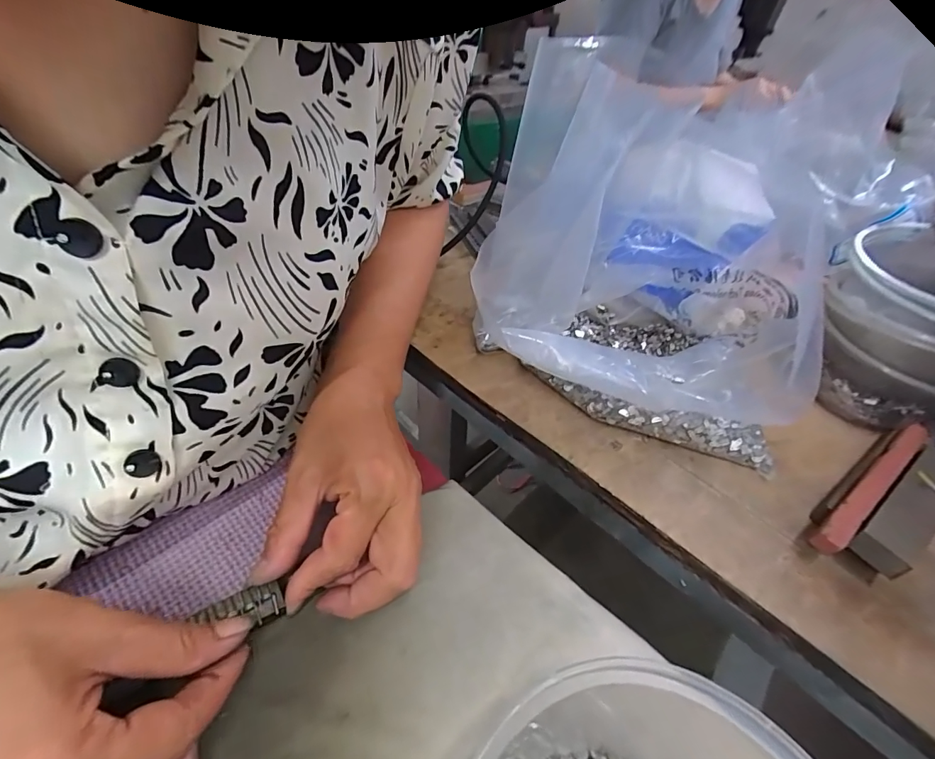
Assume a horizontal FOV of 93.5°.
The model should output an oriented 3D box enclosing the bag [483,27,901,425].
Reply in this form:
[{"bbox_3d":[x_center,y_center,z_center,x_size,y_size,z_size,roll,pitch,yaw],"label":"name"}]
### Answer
[{"bbox_3d":[0.139,-0.092,0.293,0.185,0.184,0.196,34,53,24],"label":"bag"}]

